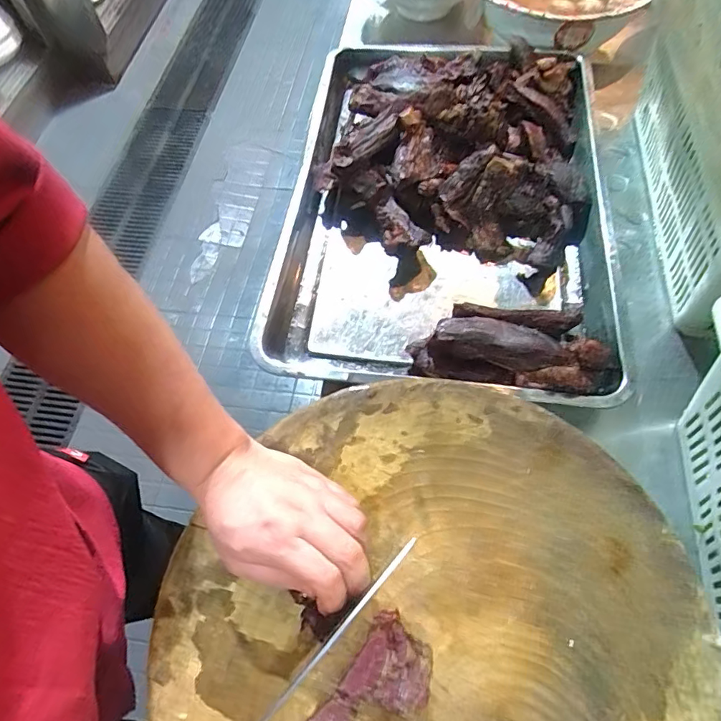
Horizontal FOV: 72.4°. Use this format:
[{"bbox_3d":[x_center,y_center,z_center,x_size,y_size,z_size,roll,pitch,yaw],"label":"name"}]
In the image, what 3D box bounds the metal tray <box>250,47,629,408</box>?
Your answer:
[{"bbox_3d":[0.116,-0.222,0.643,0.378,0.084,0.585,5,61,4],"label":"metal tray"}]

